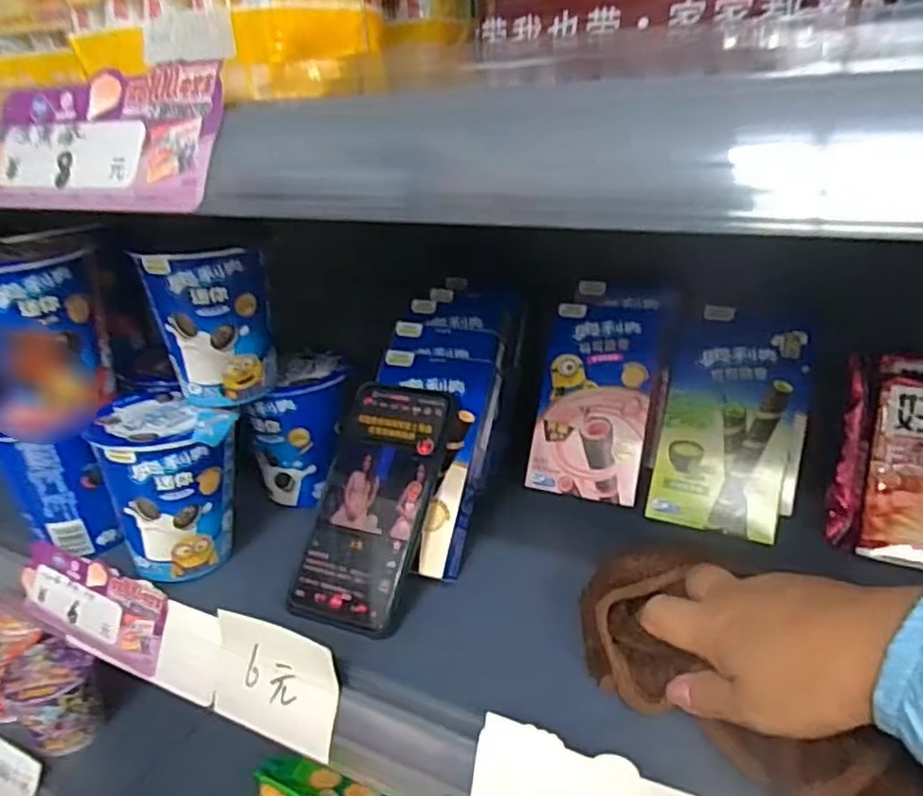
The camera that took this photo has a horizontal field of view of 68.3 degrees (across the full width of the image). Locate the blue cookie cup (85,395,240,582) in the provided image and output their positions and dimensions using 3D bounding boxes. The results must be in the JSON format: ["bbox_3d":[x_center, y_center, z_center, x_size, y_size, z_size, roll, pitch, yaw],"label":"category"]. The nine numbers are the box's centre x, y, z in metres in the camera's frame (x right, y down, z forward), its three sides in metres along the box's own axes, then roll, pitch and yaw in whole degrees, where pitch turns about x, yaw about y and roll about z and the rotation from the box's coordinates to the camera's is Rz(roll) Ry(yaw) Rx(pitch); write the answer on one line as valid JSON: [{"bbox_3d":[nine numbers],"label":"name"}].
[{"bbox_3d":[-0.197,0.058,0.468,0.078,0.105,0.081,-3,25,1],"label":"blue cookie cup"}]

